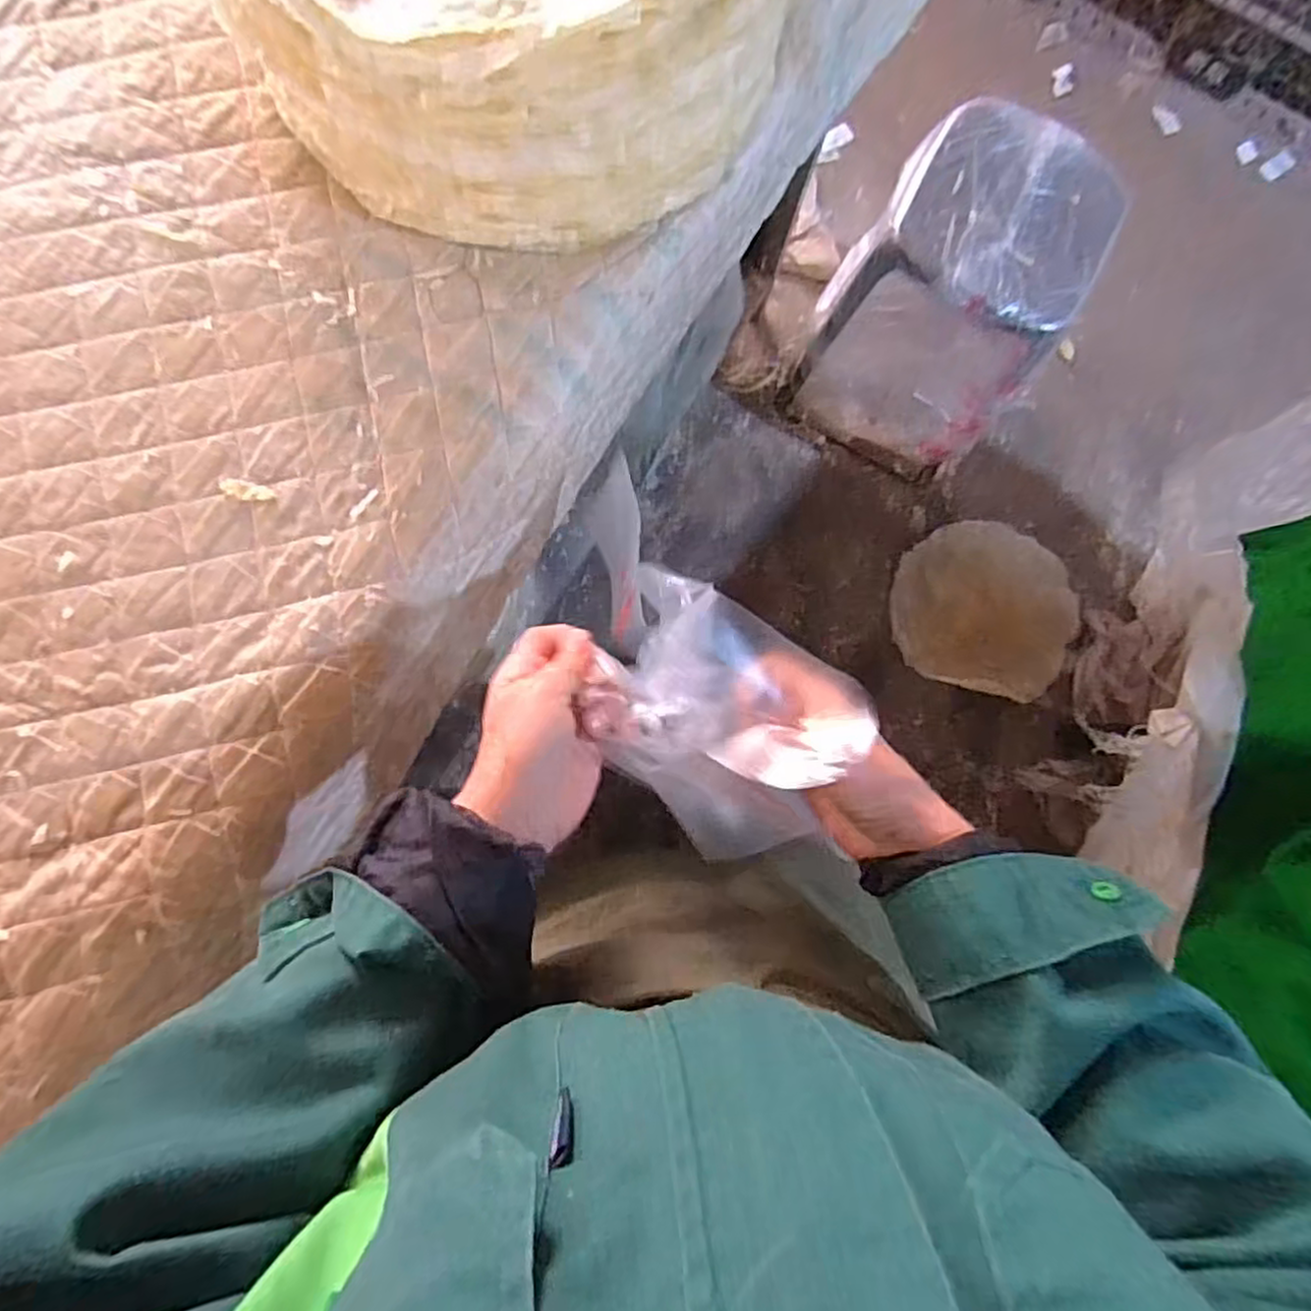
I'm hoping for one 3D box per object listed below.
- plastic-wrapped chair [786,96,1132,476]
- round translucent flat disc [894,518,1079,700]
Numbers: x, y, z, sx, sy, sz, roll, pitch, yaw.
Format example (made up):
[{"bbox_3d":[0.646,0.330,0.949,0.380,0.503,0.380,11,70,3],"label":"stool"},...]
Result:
[{"bbox_3d":[0.468,-0.546,1.181,0.340,0.485,0.294,38,83,1],"label":"plastic-wrapped chair"},{"bbox_3d":[0.645,-0.092,1.404,0.359,0.014,0.308,17,91,3],"label":"round translucent flat disc"}]

